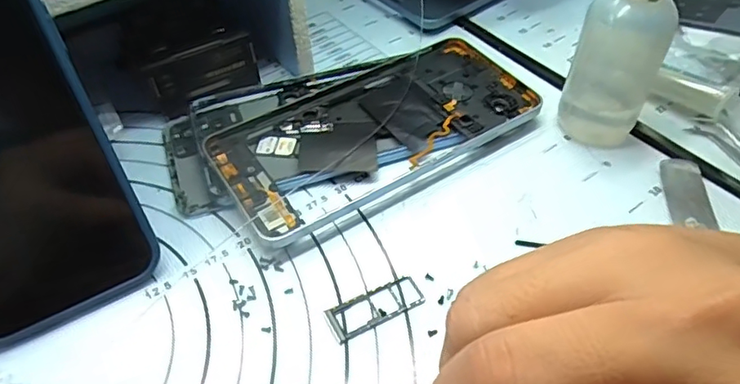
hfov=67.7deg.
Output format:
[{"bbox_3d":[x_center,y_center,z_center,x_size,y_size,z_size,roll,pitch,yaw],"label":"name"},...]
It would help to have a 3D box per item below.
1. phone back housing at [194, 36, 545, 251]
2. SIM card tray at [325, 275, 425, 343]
[{"bbox_3d":[0.002,-0.034,0.285,0.161,0.013,0.083,-25,52,-20],"label":"phone back housing"},{"bbox_3d":[0.002,0.045,0.220,0.039,0.004,0.015,-22,50,-17],"label":"SIM card tray"}]

